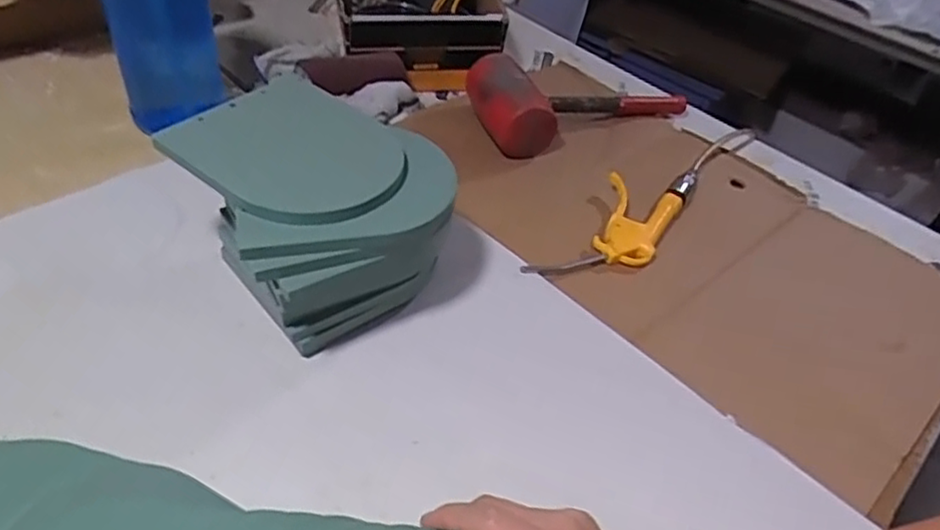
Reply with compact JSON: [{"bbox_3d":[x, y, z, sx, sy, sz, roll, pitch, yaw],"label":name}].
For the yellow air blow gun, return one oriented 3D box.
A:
[{"bbox_3d":[0.166,-0.046,0.725,0.089,0.026,0.268,30,48,20],"label":"yellow air blow gun"}]

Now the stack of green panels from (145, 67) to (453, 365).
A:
[{"bbox_3d":[-0.127,-0.038,0.573,0.187,0.139,0.198,-26,53,-31],"label":"stack of green panels"}]

